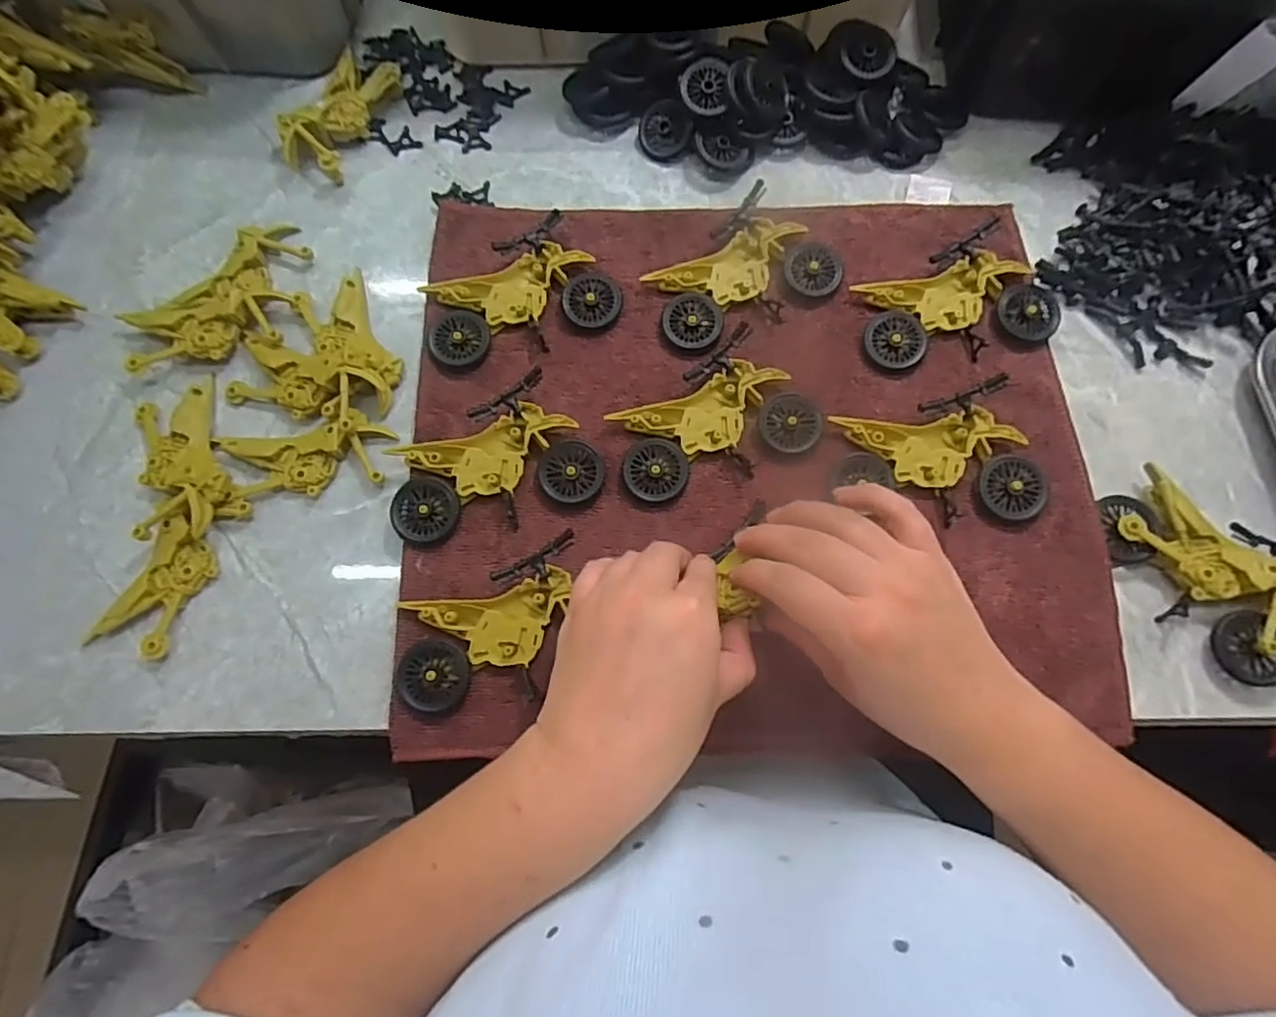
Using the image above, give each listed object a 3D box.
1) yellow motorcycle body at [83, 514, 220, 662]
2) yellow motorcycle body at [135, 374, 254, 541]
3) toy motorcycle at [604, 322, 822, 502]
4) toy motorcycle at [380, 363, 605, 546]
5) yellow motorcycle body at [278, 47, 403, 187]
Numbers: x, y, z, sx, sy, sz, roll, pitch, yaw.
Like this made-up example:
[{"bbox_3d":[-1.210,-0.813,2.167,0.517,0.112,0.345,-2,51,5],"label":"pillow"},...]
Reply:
[{"bbox_3d":[-0.260,0.047,0.339,0.041,0.015,0.075,28,75,8],"label":"yellow motorcycle body"},{"bbox_3d":[-0.264,-0.029,0.357,0.051,0.020,0.097,-25,74,-7],"label":"yellow motorcycle body"},{"bbox_3d":[0.043,-0.047,0.357,0.110,0.018,0.074,-33,76,-9],"label":"toy motorcycle"},{"bbox_3d":[-0.084,-0.020,0.351,0.113,0.017,0.075,-29,75,-8],"label":"toy motorcycle"},{"bbox_3d":[-0.203,-0.272,0.426,0.038,0.025,0.098,22,74,7],"label":"yellow motorcycle body"}]

